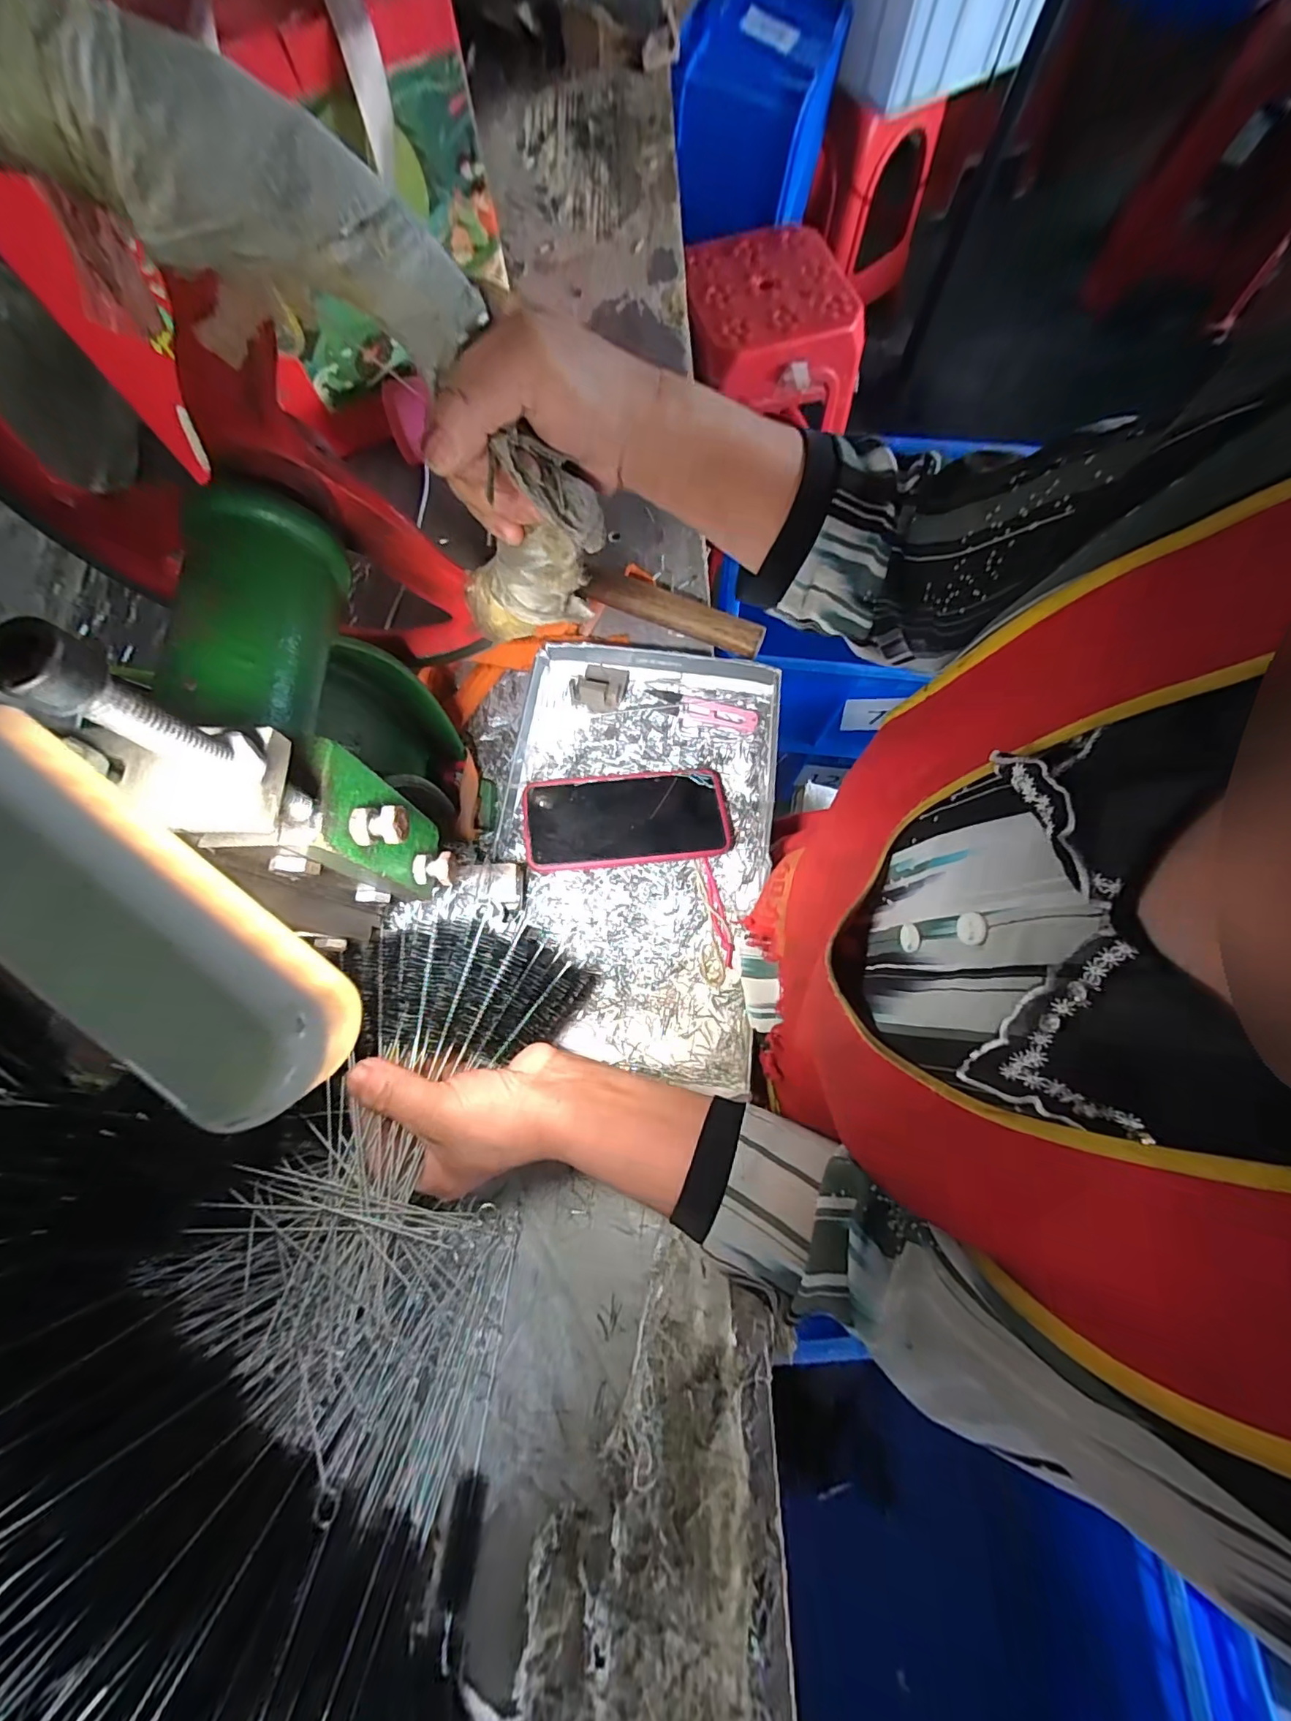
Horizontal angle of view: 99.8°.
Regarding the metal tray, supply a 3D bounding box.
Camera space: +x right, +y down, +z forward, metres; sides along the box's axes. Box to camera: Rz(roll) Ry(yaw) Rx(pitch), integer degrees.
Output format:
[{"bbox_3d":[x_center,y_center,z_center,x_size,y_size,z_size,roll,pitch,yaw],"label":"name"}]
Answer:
[{"bbox_3d":[-0.009,-0.013,0.437,0.219,0.031,0.346,6,74,3],"label":"metal tray"}]

